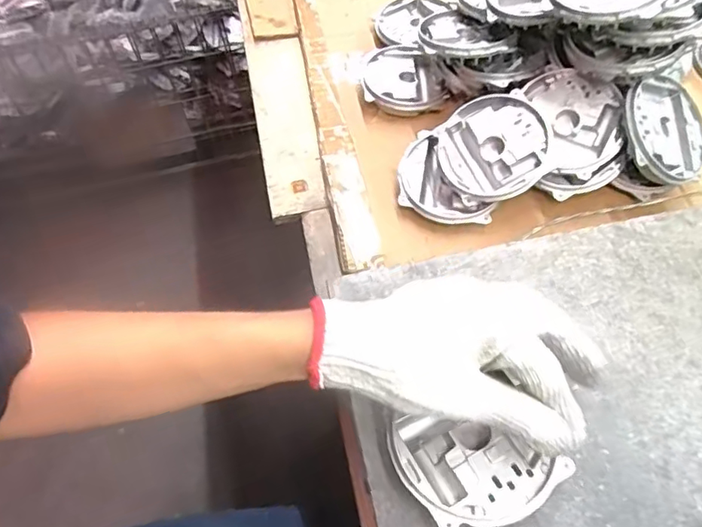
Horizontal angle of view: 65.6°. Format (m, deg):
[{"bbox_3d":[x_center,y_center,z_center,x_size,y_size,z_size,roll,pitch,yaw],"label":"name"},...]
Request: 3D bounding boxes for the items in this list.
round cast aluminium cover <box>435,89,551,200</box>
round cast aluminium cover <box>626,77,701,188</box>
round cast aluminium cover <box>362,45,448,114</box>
[{"bbox_3d":[0.141,-0.113,0.543,0.102,0.018,0.106,-5,73,19],"label":"round cast aluminium cover"},{"bbox_3d":[0.308,-0.131,0.535,0.106,0.012,0.106,6,76,-25],"label":"round cast aluminium cover"},{"bbox_3d":[0.062,-0.224,0.663,0.094,0.029,0.105,-5,56,0],"label":"round cast aluminium cover"}]

